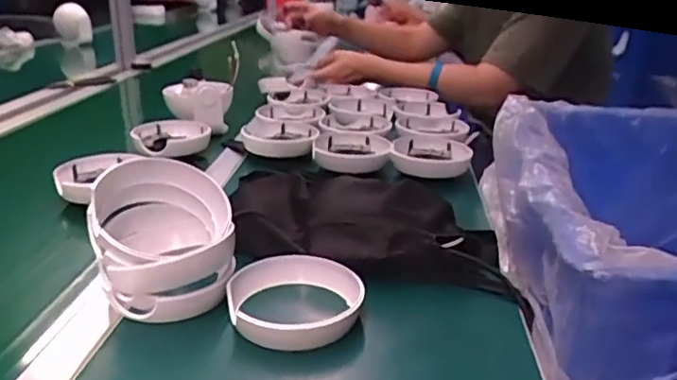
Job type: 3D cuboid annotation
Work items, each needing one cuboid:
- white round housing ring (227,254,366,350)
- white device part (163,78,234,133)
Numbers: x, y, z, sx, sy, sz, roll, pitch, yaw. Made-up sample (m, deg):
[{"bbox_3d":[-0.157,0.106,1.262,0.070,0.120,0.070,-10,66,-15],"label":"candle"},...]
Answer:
[{"bbox_3d":[-0.038,0.098,0.512,0.115,0.032,0.115,1,21,0],"label":"white round housing ring"},{"bbox_3d":[-0.236,-0.148,1.004,0.110,0.079,0.075,-4,21,-14],"label":"white device part"}]

